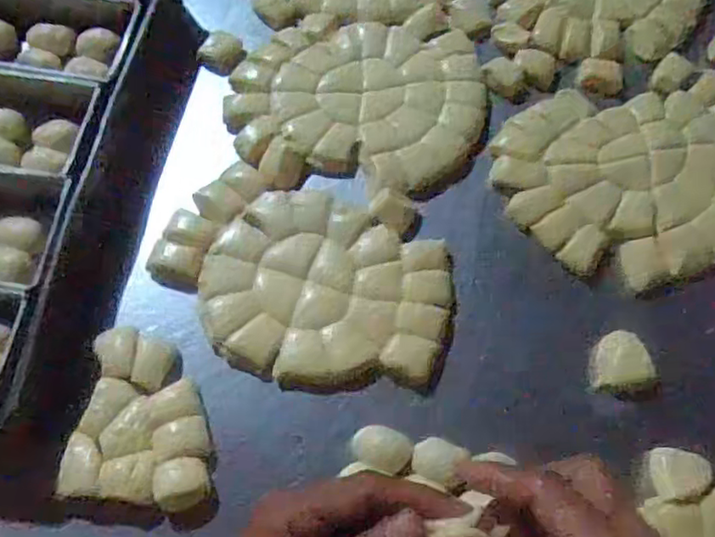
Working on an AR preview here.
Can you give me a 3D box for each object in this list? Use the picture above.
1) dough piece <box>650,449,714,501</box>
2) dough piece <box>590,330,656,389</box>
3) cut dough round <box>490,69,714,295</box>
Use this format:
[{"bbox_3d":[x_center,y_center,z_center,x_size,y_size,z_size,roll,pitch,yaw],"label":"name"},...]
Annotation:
[{"bbox_3d":[0.246,0.157,0.489,0.041,0.018,0.038,2,66,-4],"label":"dough piece"},{"bbox_3d":[0.215,0.074,0.529,0.047,0.022,0.043,-3,66,-6],"label":"dough piece"},{"bbox_3d":[0.264,-0.088,0.591,0.254,0.016,0.197,-20,69,-13],"label":"cut dough round"}]

